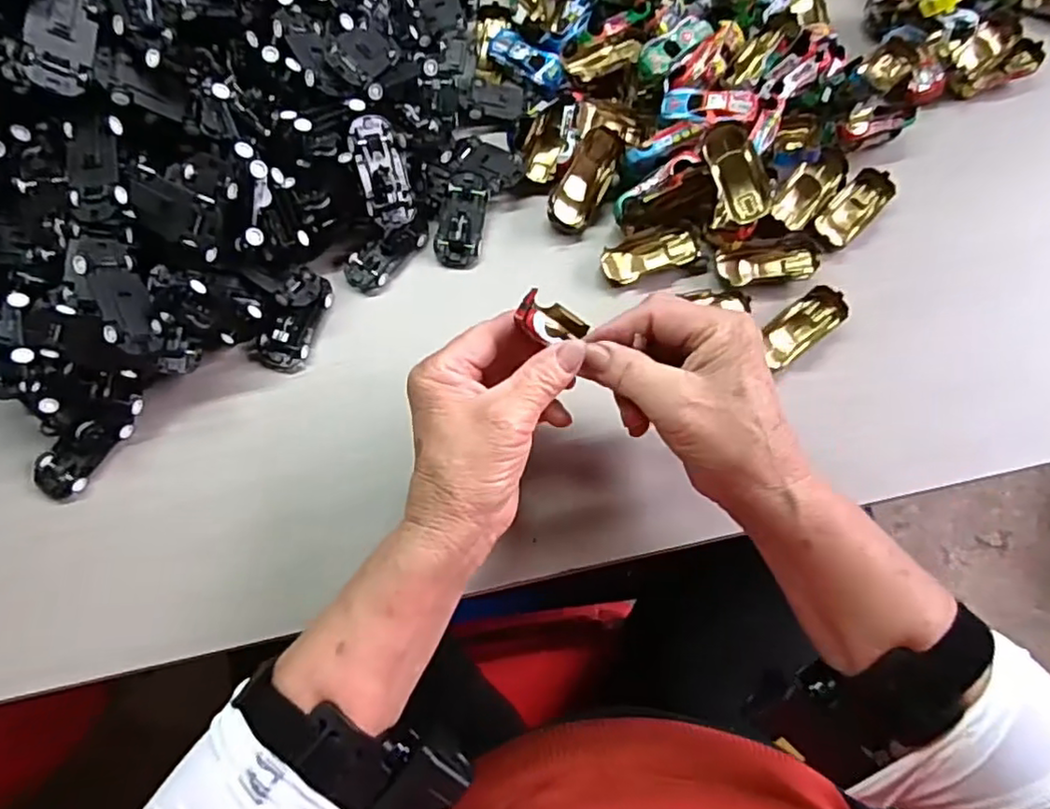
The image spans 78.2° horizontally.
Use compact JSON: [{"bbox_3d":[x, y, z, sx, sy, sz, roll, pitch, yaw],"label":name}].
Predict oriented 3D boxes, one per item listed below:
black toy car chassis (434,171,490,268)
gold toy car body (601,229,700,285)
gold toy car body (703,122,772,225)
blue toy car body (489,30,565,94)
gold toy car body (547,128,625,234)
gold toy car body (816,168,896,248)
[{"bbox_3d":[-0.042,-0.127,0.441,0.030,0.020,0.065,8,71,3],"label":"black toy car chassis"},{"bbox_3d":[0.082,-0.099,0.430,0.064,0.016,0.029,-20,72,-6],"label":"gold toy car body"},{"bbox_3d":[0.137,-0.149,0.416,0.028,0.014,0.064,-23,92,-6],"label":"gold toy car body"},{"bbox_3d":[0.001,-0.255,0.479,0.066,0.013,0.023,34,74,12],"label":"blue toy car body"},{"bbox_3d":[0.041,-0.150,0.436,0.029,0.018,0.068,31,97,10],"label":"gold toy car body"},{"bbox_3d":[0.222,-0.133,0.440,0.065,0.016,0.028,-43,75,-13],"label":"gold toy car body"}]

